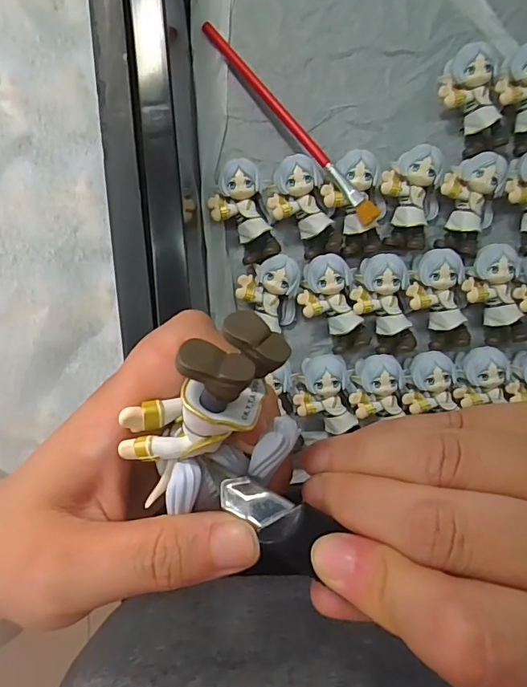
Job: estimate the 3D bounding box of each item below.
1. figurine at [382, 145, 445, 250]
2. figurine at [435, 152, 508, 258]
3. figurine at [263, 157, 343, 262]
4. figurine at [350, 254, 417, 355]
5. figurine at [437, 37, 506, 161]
[{"bbox_3d":[0.094,-0.090,0.296,0.037,0.025,0.059,-10,92,1],"label":"figurine"},{"bbox_3d":[0.131,-0.087,0.294,0.038,0.023,0.060,0,93,0],"label":"figurine"},{"bbox_3d":[0.024,-0.084,0.296,0.036,0.025,0.060,-18,92,1],"label":"figurine"},{"bbox_3d":[0.076,-0.024,0.299,0.035,0.022,0.063,-17,105,1],"label":"figurine"},{"bbox_3d":[0.130,-0.152,0.294,0.034,0.025,0.060,-23,106,1],"label":"figurine"}]

